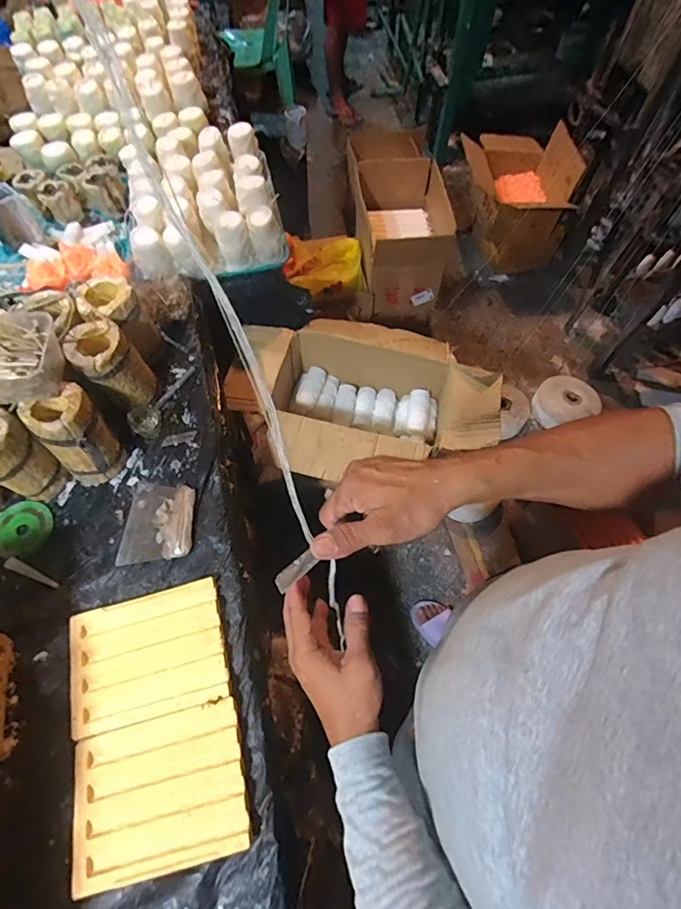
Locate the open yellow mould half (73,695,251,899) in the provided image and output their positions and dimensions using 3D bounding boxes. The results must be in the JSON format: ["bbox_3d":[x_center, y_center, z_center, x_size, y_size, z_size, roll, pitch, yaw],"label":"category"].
[{"bbox_3d":[-0.225,0.423,0.567,0.206,0.031,0.163,-14,65,-6],"label":"open yellow mould half"}]

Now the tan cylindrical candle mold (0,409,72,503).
[{"bbox_3d":[-0.496,0.004,0.687,0.083,0.152,0.085,0,64,1],"label":"tan cylindrical candle mold"}]

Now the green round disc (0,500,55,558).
[{"bbox_3d":[-0.516,0.120,0.728,0.096,0.004,0.092,32,69,15],"label":"green round disc"}]

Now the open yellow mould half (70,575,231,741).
[{"bbox_3d":[-0.266,0.277,0.626,0.205,0.018,0.160,-15,65,-6],"label":"open yellow mould half"}]

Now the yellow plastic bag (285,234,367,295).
[{"bbox_3d":[-0.059,-0.635,1.503,0.264,0.084,0.196,-6,64,-2],"label":"yellow plastic bag"}]

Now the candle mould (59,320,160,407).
[{"bbox_3d":[-0.377,-0.140,0.760,0.097,0.149,0.092,41,71,18],"label":"candle mould"}]

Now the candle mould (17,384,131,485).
[{"bbox_3d":[-0.401,-0.019,0.705,0.107,0.152,0.102,41,71,18],"label":"candle mould"}]

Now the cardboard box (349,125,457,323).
[{"bbox_3d":[0.197,-0.733,1.559,0.285,0.360,0.358,-1,64,0],"label":"cardboard box"}]

